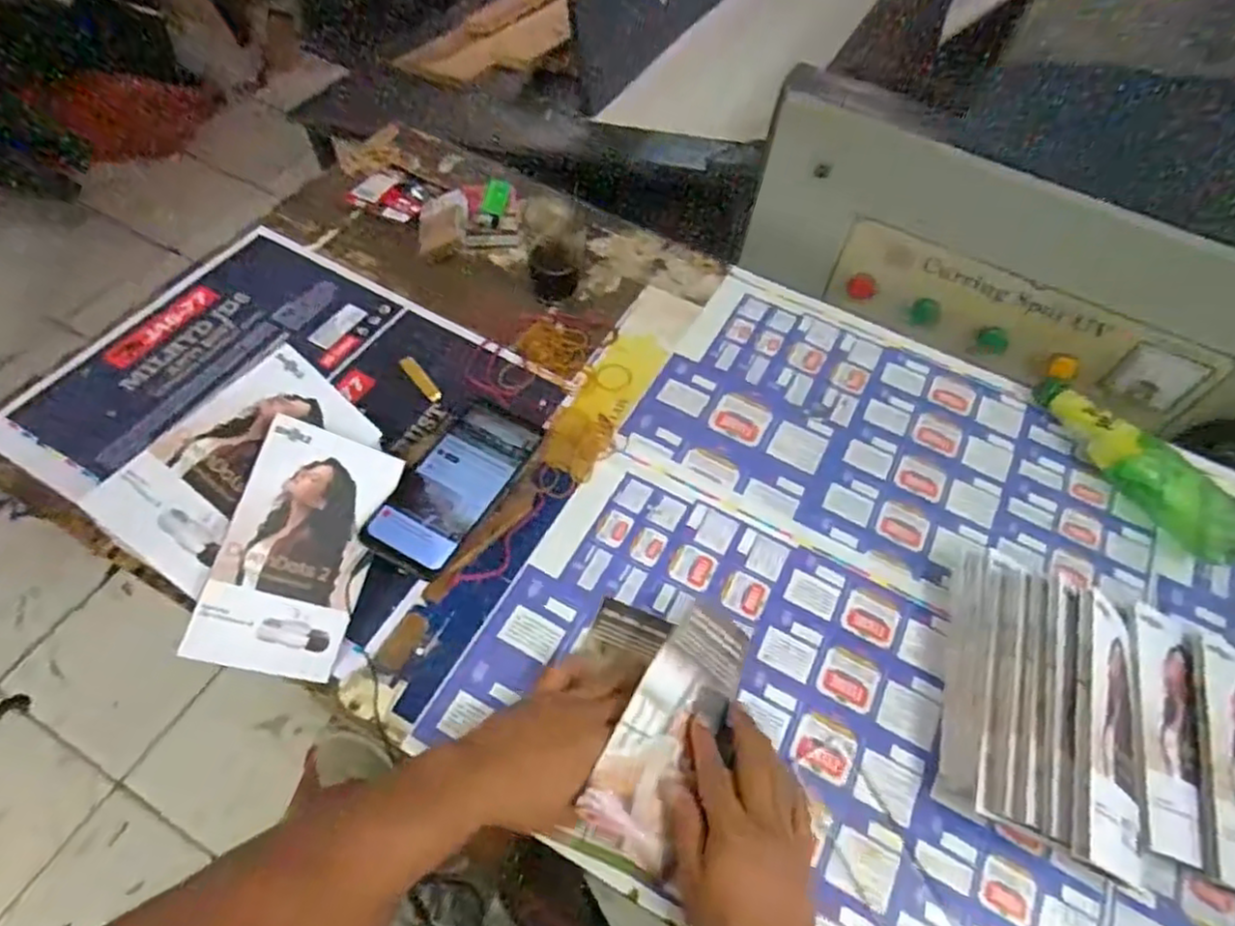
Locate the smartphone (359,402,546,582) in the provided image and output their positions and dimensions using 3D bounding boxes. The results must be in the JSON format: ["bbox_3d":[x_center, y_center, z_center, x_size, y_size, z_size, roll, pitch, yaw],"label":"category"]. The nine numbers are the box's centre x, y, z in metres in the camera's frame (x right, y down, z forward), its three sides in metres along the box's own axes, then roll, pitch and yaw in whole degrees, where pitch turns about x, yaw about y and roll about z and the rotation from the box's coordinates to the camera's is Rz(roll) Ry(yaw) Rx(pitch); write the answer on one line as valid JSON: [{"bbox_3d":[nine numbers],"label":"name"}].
[{"bbox_3d":[-0.130,0.016,0.561,0.074,0.015,0.157,27,60,12],"label":"smartphone"}]

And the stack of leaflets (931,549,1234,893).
[{"bbox_3d":[0.385,0.189,0.496,0.267,0.095,0.209,15,59,5],"label":"stack of leaflets"}]

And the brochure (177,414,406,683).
[{"bbox_3d":[-0.232,0.063,0.509,0.099,0.010,0.176,24,73,-31],"label":"brochure"}]

